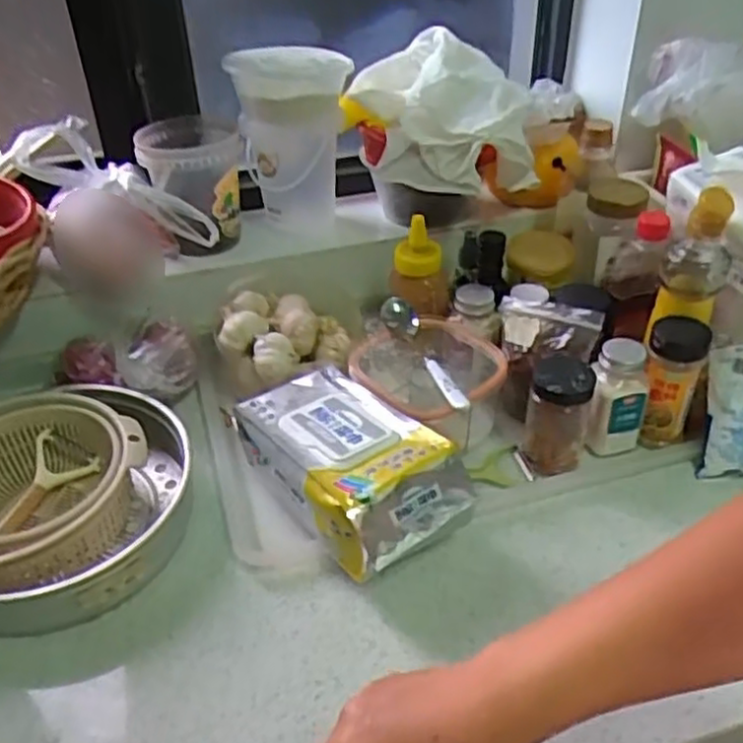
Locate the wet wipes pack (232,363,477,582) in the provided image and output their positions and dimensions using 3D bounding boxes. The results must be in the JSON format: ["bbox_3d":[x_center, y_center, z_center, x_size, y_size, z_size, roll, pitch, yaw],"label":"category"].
[{"bbox_3d":[-0.026,0.087,0.676,0.115,0.107,0.239,-25,44,-28],"label":"wet wipes pack"}]

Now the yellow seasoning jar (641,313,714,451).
[{"bbox_3d":[0.297,0.011,0.736,0.052,0.126,0.062,15,41,19],"label":"yellow seasoning jar"}]

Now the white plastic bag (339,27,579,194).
[{"bbox_3d":[0.098,-0.295,0.847,0.252,0.127,0.165,-1,38,0],"label":"white plastic bag"}]

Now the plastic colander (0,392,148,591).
[{"bbox_3d":[-0.312,0.117,0.665,0.193,0.083,0.212,31,48,33],"label":"plastic colander"}]

